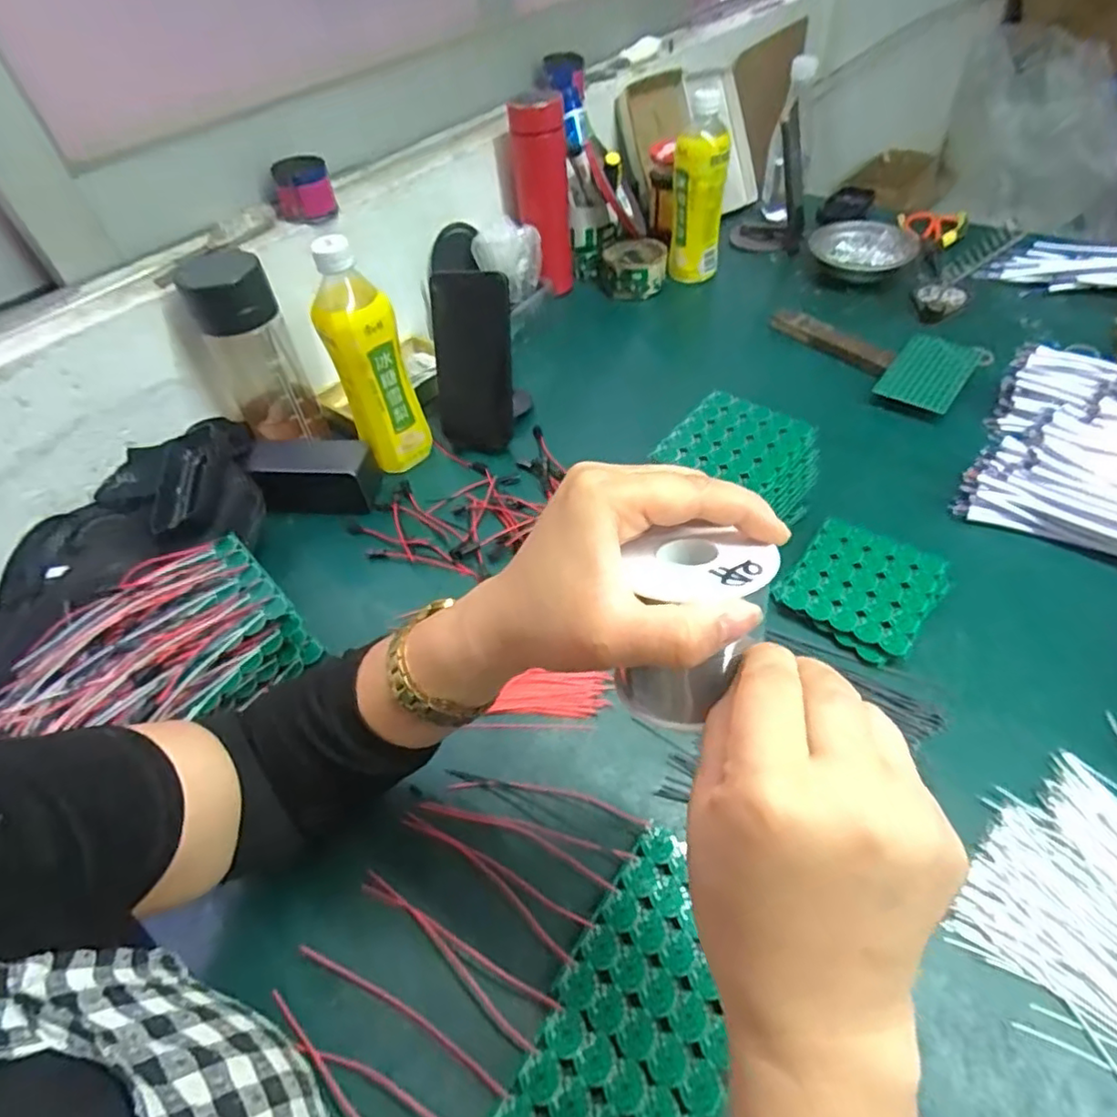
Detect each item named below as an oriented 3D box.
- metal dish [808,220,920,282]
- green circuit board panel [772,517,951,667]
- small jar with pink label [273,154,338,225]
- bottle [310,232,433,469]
[{"bbox_3d":[0.406,-0.413,0.848,0.136,0.037,0.110,26,57,25],"label":"metal dish"},{"bbox_3d":[0.236,0.023,0.491,0.101,0.015,0.115,32,60,28],"label":"green circuit board panel"},{"bbox_3d":[-0.253,-0.362,0.621,0.056,0.049,0.050,-25,49,-19],"label":"small jar with pink label"},{"bbox_3d":[-0.173,-0.177,0.578,0.067,0.213,0.062,-18,50,-9],"label":"bottle"}]

